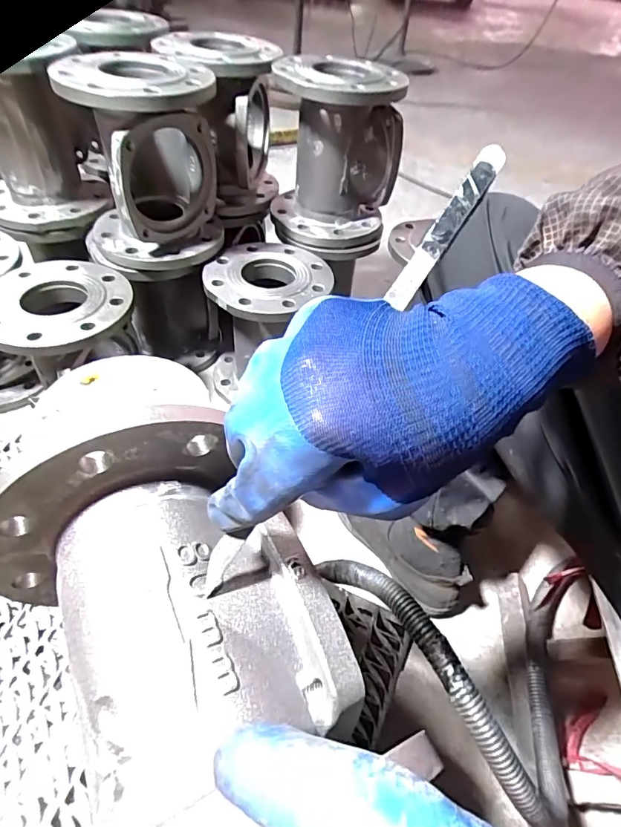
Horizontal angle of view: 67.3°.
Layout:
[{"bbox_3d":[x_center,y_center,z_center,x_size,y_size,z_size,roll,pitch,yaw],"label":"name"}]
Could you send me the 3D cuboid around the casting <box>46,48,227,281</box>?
[{"bbox_3d":[-0.228,-0.340,0.656,0.188,0.242,0.210,-9,49,-15],"label":"casting"}]

